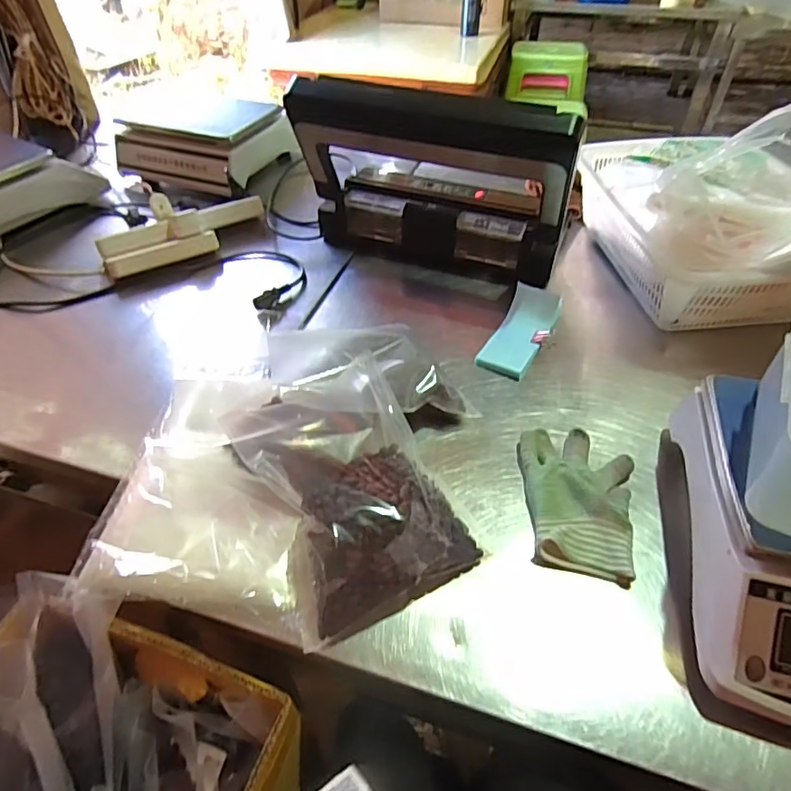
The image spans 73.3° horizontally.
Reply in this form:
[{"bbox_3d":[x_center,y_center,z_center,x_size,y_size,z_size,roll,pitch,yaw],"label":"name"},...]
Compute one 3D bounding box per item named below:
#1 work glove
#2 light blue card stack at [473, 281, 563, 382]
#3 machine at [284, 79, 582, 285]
[{"bbox_3d":[0.186,0.100,0.542,0.107,0.029,0.165,6,47,6],"label":"work glove"},{"bbox_3d":[0.166,-0.087,0.712,0.066,0.043,0.143,24,51,21],"label":"light blue card stack"},{"bbox_3d":[0.062,-0.320,0.792,0.381,0.258,0.144,16,49,14],"label":"machine"}]

